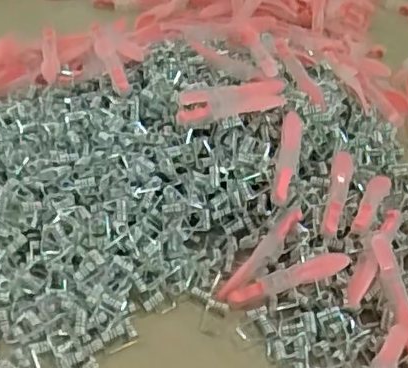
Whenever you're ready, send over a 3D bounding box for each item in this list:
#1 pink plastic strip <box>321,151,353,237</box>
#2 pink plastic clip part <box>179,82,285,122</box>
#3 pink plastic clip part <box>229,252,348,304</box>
[{"bbox_3d":[0.094,0.004,0.426,0.013,0.009,0.078,15,48,10],"label":"pink plastic strip"},{"bbox_3d":[0.021,-0.062,0.445,0.080,0.013,0.025,-9,48,-13],"label":"pink plastic clip part"},{"bbox_3d":[0.054,0.060,0.386,0.078,0.011,0.011,-20,48,6],"label":"pink plastic clip part"}]

